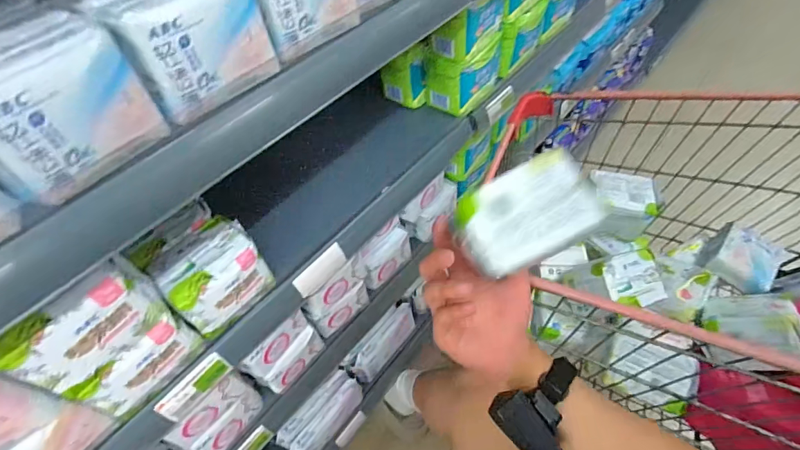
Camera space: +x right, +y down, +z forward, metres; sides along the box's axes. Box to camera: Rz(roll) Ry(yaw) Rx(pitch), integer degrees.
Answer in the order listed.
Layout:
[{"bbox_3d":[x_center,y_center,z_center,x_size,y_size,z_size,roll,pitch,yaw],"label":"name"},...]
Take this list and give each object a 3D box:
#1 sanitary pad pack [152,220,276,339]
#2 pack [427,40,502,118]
[{"bbox_3d":[-0.215,0.063,0.486,0.069,0.079,0.107,31,61,24],"label":"sanitary pad pack"},{"bbox_3d":[0.107,-0.251,0.691,0.074,0.101,0.117,36,63,26],"label":"pack"}]

